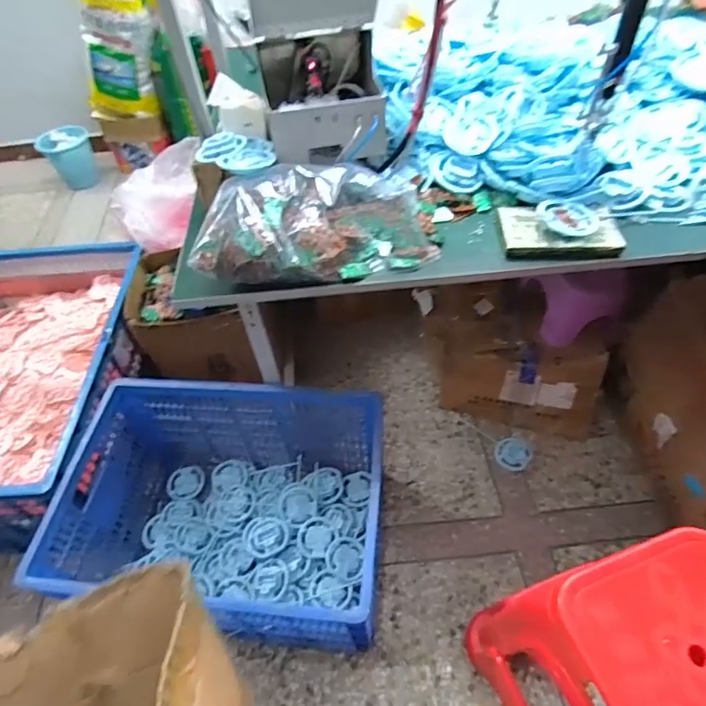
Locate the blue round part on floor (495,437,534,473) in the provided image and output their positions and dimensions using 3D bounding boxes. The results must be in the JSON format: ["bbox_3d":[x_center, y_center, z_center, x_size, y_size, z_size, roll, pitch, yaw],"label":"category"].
[{"bbox_3d":[0.493,0.306,1.472,0.111,0.038,0.098,-1,52,3],"label":"blue round part on floor"}]

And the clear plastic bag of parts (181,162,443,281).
[{"bbox_3d":[-0.062,-0.234,0.857,0.409,0.139,0.193,-3,52,1],"label":"clear plastic bag of parts"}]

